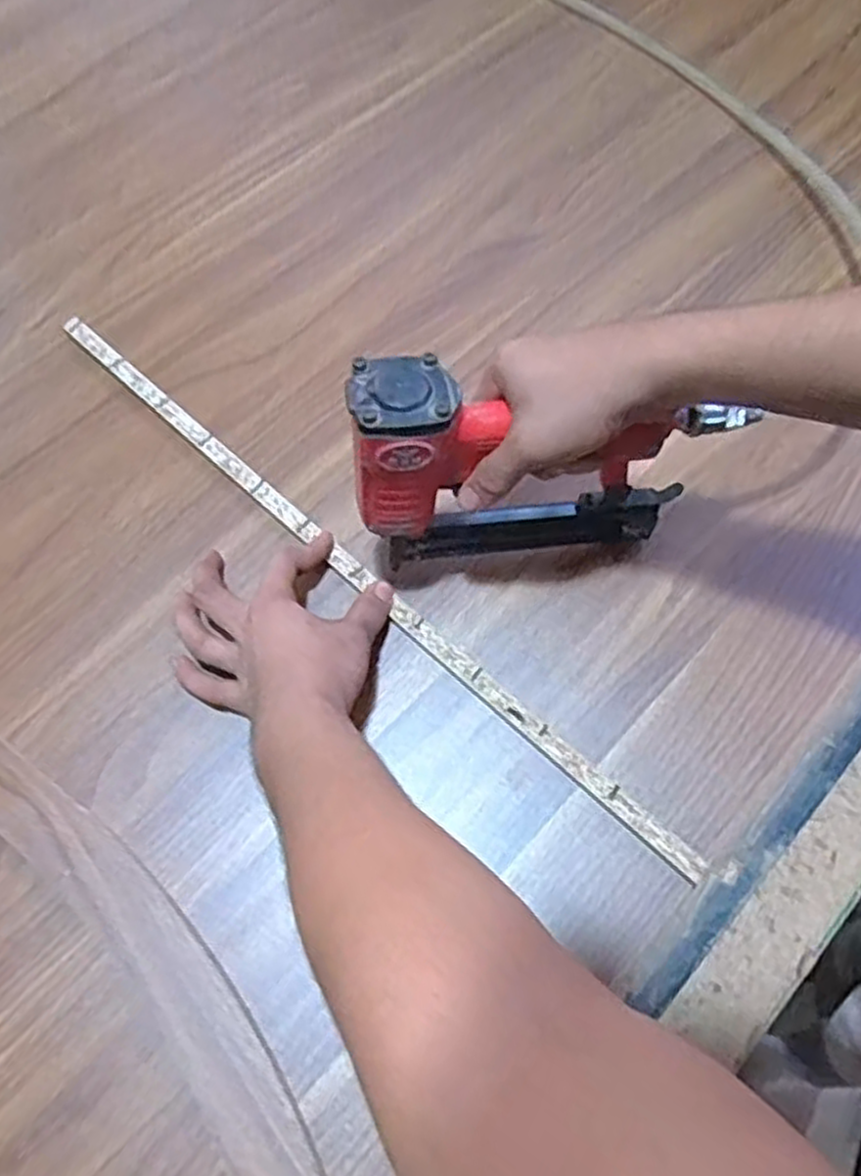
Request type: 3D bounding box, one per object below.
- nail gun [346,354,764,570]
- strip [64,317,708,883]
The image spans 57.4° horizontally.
[{"bbox_3d":[0.080,-0.077,0.509,0.246,0.174,0.056,-5,64,0],"label":"nail gun"},{"bbox_3d":[-0.067,-0.021,0.588,0.642,0.009,0.015,41,72,16],"label":"strip"}]

